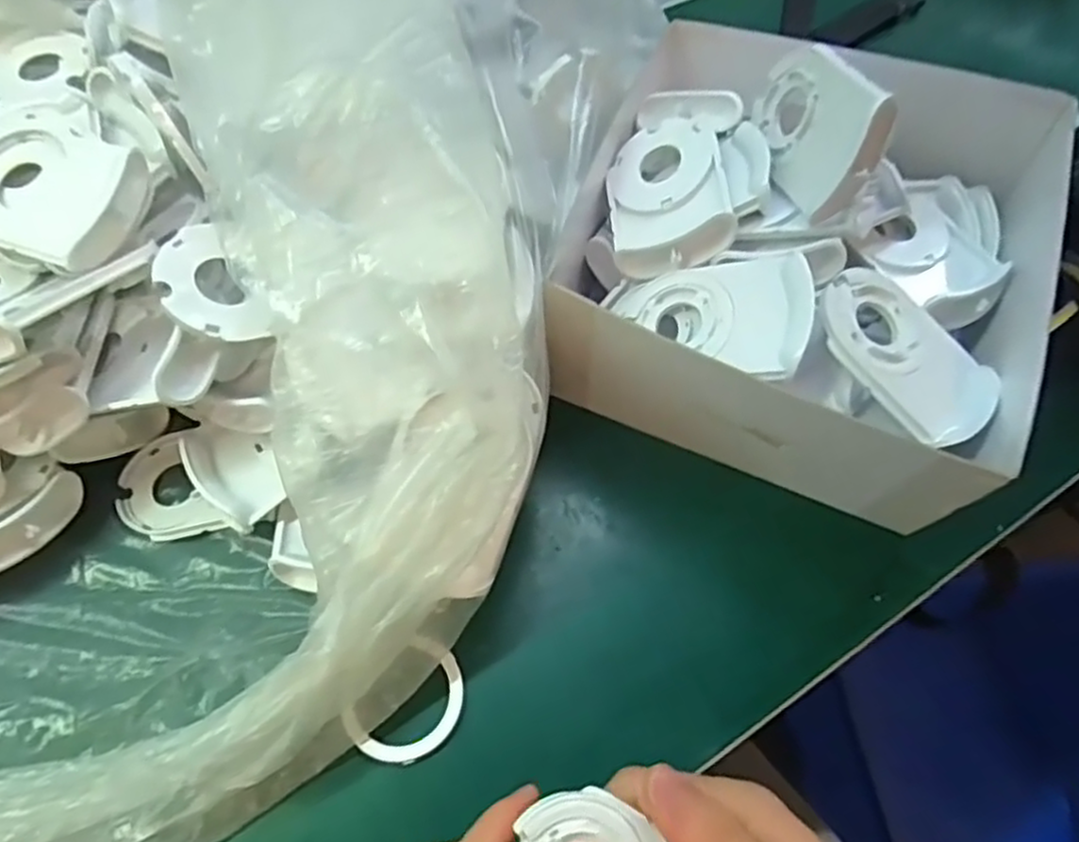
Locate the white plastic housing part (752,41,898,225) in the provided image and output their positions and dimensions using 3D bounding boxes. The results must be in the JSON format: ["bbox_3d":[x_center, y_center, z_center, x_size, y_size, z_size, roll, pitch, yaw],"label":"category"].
[{"bbox_3d":[0.127,-0.133,0.323,0.013,0.057,0.084,0,49,-21],"label":"white plastic housing part"}]

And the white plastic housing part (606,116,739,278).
[{"bbox_3d":[0.064,-0.111,0.351,0.057,0.017,0.082,-13,67,25],"label":"white plastic housing part"}]

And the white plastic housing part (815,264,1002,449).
[{"bbox_3d":[0.155,-0.028,0.309,0.084,0.021,0.054,46,60,2],"label":"white plastic housing part"}]

